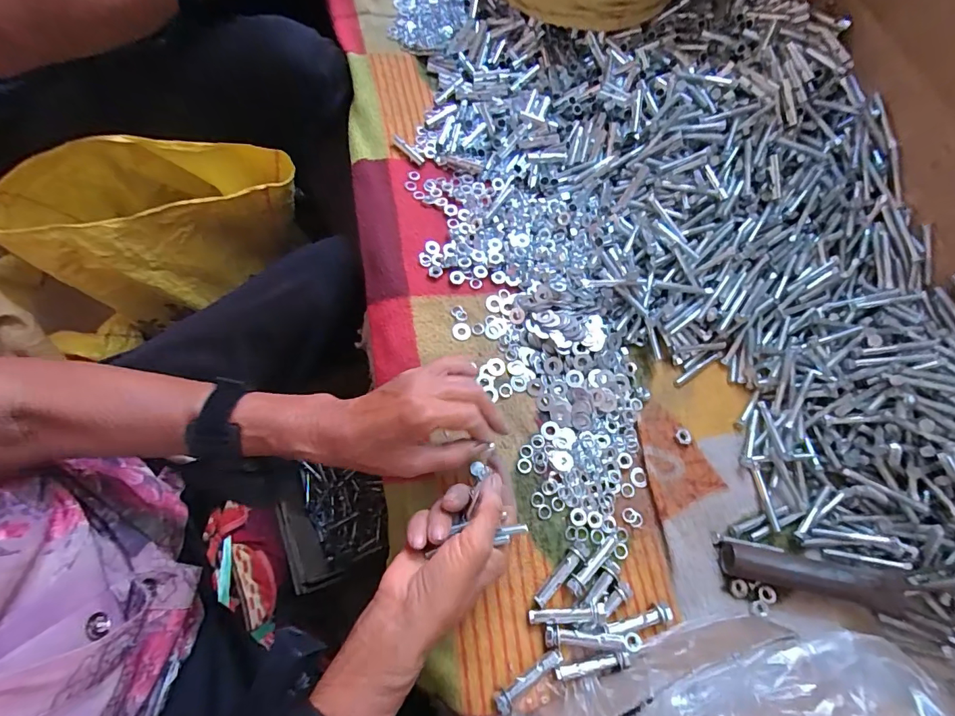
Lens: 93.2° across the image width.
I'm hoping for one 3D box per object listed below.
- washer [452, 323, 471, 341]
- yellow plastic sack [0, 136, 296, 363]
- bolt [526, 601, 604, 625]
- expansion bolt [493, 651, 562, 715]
[{"bbox_3d":[-0.015,-0.026,0.428,0.017,0.004,0.017,-10,70,-9],"label":"washer"},{"bbox_3d":[-0.380,-0.169,0.553,0.324,0.178,0.168,-18,72,-12],"label":"yellow plastic sack"},{"bbox_3d":[0.067,0.193,0.340,0.055,0.015,0.013,-4,70,-1],"label":"bolt"},{"bbox_3d":[0.037,0.232,0.324,0.057,0.009,0.013,-31,75,-15],"label":"expansion bolt"}]

